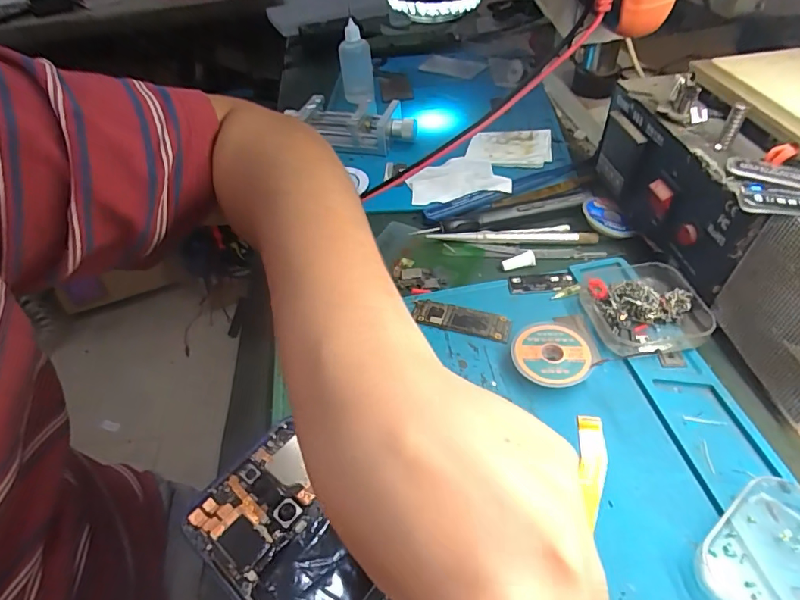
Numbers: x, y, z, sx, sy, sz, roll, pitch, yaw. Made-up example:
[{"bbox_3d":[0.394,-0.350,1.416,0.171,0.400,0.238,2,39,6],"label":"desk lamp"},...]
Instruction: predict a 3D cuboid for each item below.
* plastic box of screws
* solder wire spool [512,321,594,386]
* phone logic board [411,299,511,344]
[{"bbox_3d":[0.151,0.001,0.286,0.069,0.022,0.066,-7,46,-1],"label":"plastic box of screws"},{"bbox_3d":[0.087,0.033,0.271,0.042,0.013,0.042,-3,46,3],"label":"solder wire spool"},{"bbox_3d":[0.040,0.013,0.304,0.064,0.004,0.021,12,49,16],"label":"phone logic board"}]

